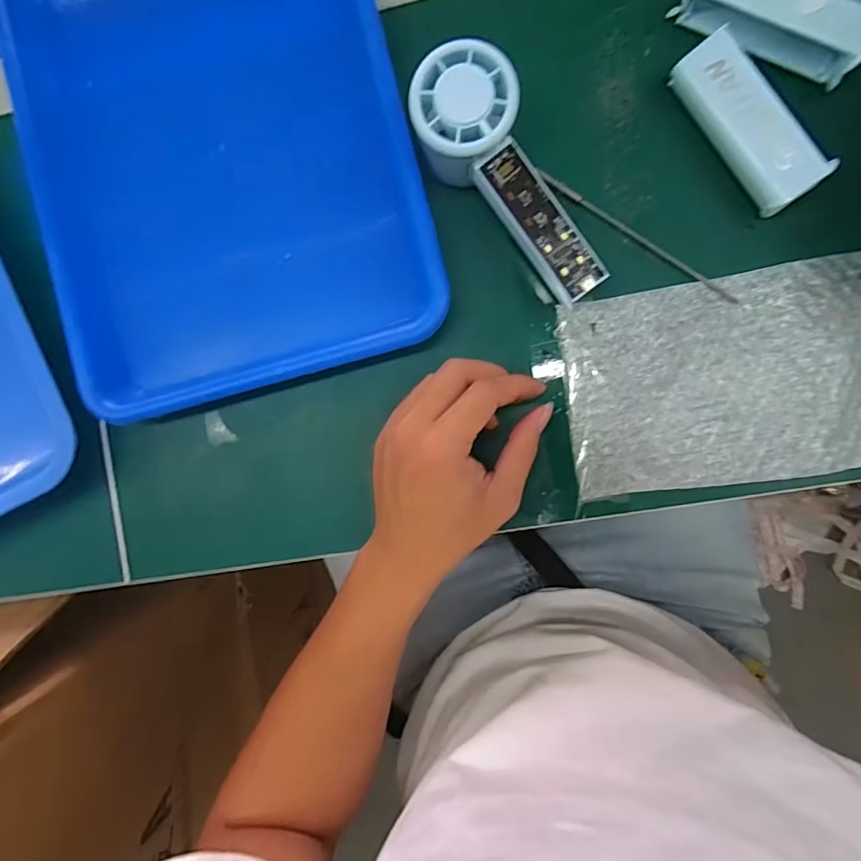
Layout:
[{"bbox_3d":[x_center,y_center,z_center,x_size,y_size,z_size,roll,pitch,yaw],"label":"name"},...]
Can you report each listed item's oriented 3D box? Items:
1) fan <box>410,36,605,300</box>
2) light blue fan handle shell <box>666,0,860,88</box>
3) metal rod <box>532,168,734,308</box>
[{"bbox_3d":[0.045,-0.143,0.310,0.059,0.050,0.152,-36,99,8],"label":"fan"},{"bbox_3d":[0.198,-0.237,0.300,0.101,0.022,0.037,31,95,7],"label":"light blue fan handle shell"},{"bbox_3d":[0.126,-0.120,0.325,0.144,0.007,0.007,38,96,6],"label":"metal rod"}]

